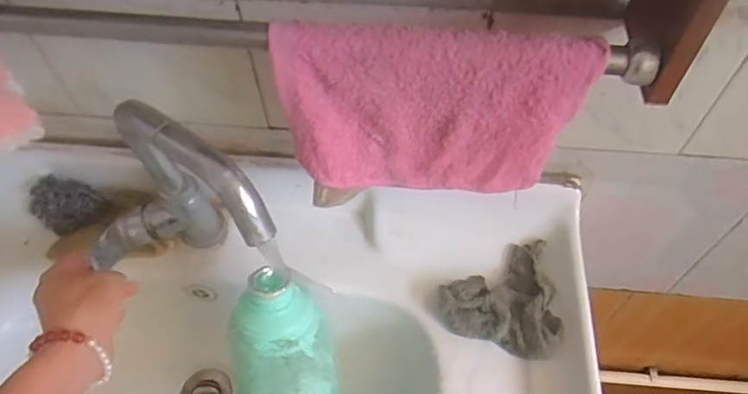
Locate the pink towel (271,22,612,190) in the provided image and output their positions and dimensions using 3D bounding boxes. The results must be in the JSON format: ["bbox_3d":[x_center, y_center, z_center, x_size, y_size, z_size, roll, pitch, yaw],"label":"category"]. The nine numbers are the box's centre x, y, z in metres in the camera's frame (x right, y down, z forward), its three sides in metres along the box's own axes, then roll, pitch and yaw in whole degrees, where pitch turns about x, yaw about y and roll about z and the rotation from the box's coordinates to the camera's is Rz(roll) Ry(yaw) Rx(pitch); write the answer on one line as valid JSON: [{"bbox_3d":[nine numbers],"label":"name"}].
[{"bbox_3d":[0.039,-0.055,0.391,0.204,0.130,0.035,1,54,3],"label":"pink towel"}]

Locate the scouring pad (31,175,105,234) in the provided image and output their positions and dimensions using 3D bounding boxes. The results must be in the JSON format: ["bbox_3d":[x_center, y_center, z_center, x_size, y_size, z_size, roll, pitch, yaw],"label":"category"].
[{"bbox_3d":[-0.340,0.005,0.594,0.069,0.037,0.059,30,60,21],"label":"scouring pad"}]

